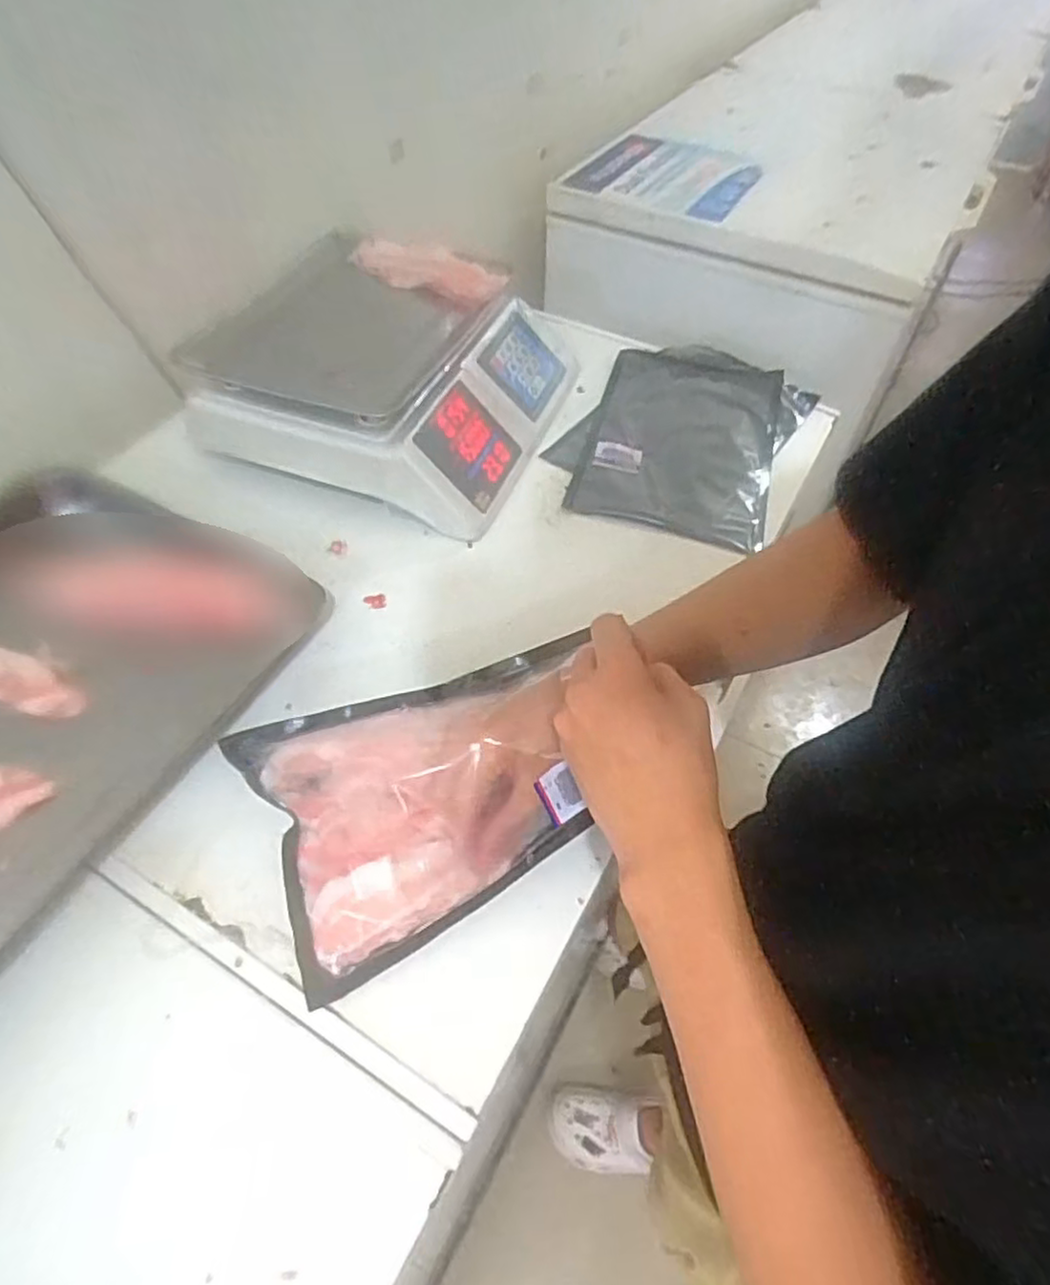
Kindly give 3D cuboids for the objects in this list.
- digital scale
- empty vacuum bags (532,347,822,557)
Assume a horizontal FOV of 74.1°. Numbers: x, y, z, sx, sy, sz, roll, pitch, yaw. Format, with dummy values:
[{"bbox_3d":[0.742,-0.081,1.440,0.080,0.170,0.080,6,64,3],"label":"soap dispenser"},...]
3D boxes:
[{"bbox_3d":[-0.136,-0.296,0.745,0.323,0.104,0.328,18,56,7],"label":"digital scale"},{"bbox_3d":[0.180,-0.238,0.785,0.232,0.017,0.321,22,57,10],"label":"empty vacuum bags"}]

